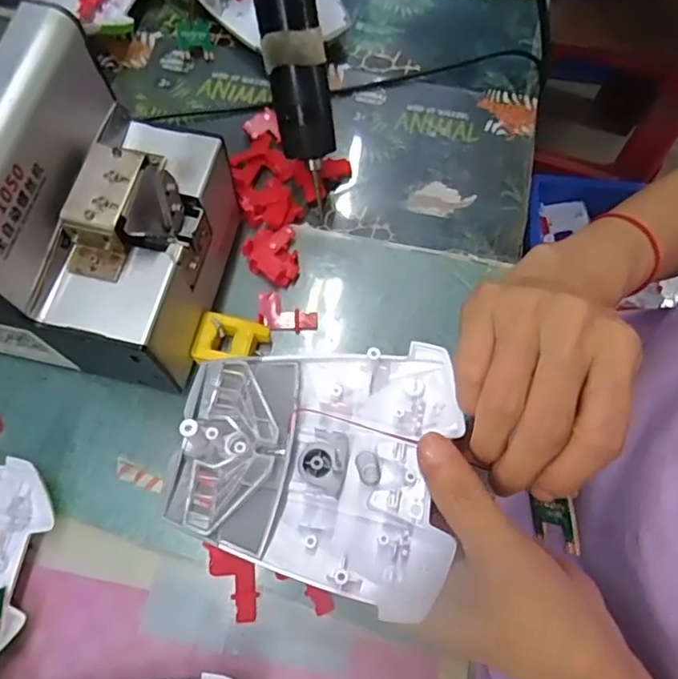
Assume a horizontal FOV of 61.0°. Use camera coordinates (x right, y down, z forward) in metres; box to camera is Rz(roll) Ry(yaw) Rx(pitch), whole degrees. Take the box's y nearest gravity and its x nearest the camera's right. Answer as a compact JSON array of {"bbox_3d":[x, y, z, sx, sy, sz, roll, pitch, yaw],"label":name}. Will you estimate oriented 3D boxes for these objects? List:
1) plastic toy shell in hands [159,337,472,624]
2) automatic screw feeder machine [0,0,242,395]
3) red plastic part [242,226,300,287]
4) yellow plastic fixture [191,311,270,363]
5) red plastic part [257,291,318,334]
[{"bbox_3d":[-0.009,0.047,0.230,0.106,0.018,0.095,10,69,1],"label":"plastic toy shell in hands"},{"bbox_3d":[-0.158,-0.068,0.294,0.174,0.145,0.120,12,69,2],"label":"automatic screw feeder machine"},{"bbox_3d":[-0.043,-0.054,0.366,0.033,0.009,0.039,-4,69,-4],"label":"red plastic part"},{"bbox_3d":[-0.064,0.004,0.339,0.040,0.020,0.030,14,69,3],"label":"yellow plastic fixture"},{"bbox_3d":[-0.031,-0.017,0.354,0.037,0.011,0.022,6,69,0],"label":"red plastic part"}]

